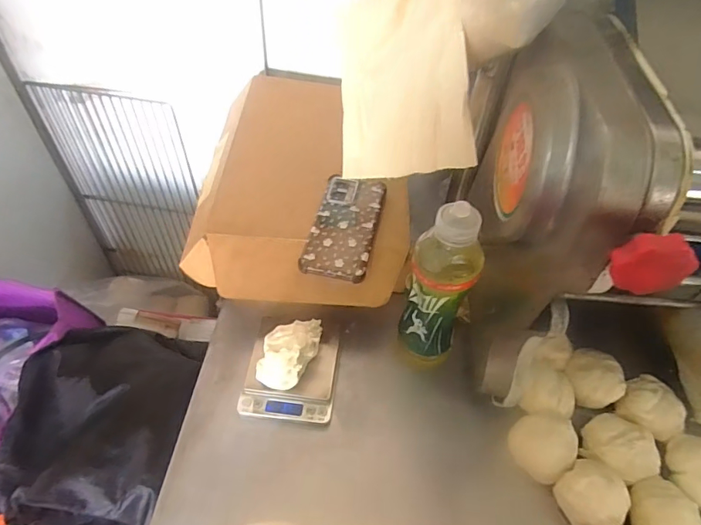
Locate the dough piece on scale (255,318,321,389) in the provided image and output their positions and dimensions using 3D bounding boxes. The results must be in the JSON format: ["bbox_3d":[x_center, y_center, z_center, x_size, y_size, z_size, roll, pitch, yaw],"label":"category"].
[{"bbox_3d":[-0.068,0.102,0.545,0.051,0.060,0.084,22,52,15],"label":"dough piece on scale"}]

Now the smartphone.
[{"bbox_3d":[-0.005,-0.048,0.598,0.078,0.009,0.165,11,52,5],"label":"smartphone"}]

